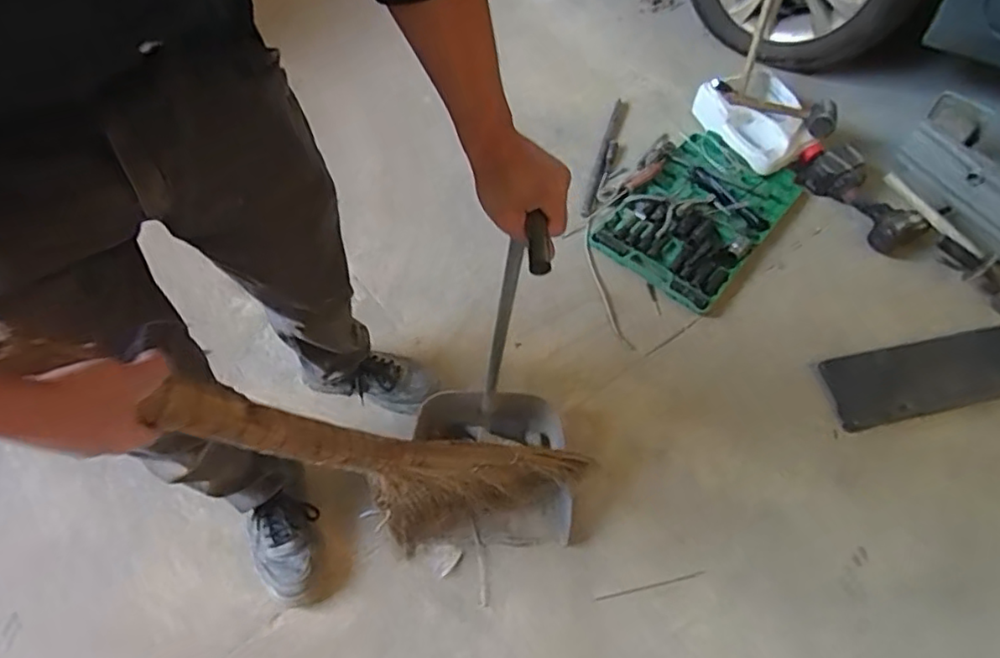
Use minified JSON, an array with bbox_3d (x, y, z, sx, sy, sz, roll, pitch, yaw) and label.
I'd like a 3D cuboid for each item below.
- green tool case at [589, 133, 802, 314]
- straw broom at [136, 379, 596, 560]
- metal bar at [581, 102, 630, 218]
[{"bbox_3d":[0.464,-0.267,1.454,0.312,0.051,0.470,36,63,19],"label":"green tool case"},{"bbox_3d":[-0.126,0.178,0.773,0.304,0.649,0.057,-28,59,15],"label":"straw broom"},{"bbox_3d":[0.275,-0.448,1.570,0.041,0.035,0.450,15,58,7],"label":"metal bar"}]

